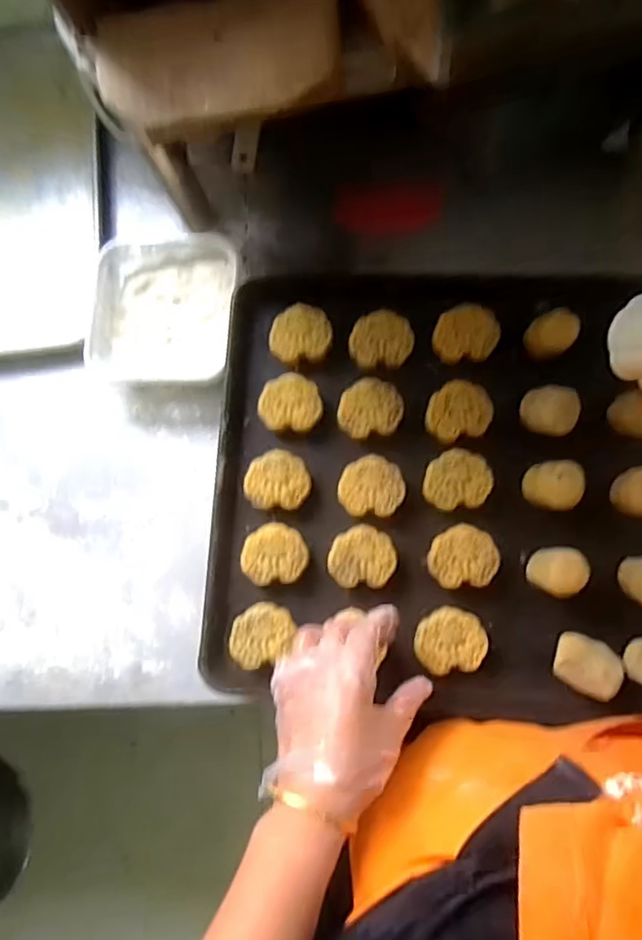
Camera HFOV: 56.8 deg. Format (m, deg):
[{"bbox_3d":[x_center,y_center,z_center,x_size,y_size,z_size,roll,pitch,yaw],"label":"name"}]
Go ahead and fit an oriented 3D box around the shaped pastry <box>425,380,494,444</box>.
[{"bbox_3d":[0.131,-0.055,0.570,0.062,0.031,0.055,-11,81,4],"label":"shaped pastry"}]

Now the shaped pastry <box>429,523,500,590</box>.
[{"bbox_3d":[0.130,0.080,0.548,0.060,0.030,0.054,-4,81,5],"label":"shaped pastry"}]

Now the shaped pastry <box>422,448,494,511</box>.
[{"bbox_3d":[0.127,0.010,0.559,0.061,0.029,0.053,-7,81,4],"label":"shaped pastry"}]

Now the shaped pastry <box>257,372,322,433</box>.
[{"bbox_3d":[-0.029,-0.065,0.576,0.059,0.019,0.052,9,83,7],"label":"shaped pastry"}]

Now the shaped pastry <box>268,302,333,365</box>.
[{"bbox_3d":[-0.020,-0.135,0.587,0.059,0.018,0.053,-1,82,5],"label":"shaped pastry"}]

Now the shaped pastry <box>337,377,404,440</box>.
[{"bbox_3d":[0.047,-0.058,0.581,0.061,0.035,0.055,-11,81,4],"label":"shaped pastry"}]

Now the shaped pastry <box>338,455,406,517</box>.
[{"bbox_3d":[0.048,0.017,0.568,0.060,0.030,0.055,0,82,5],"label":"shaped pastry"}]

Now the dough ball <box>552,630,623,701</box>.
[{"bbox_3d":[0.231,0.170,0.520,0.054,0.041,0.045,24,85,8],"label":"dough ball"}]

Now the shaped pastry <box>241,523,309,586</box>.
[{"bbox_3d":[-0.043,0.078,0.555,0.061,0.016,0.054,-5,81,5],"label":"shaped pastry"}]

